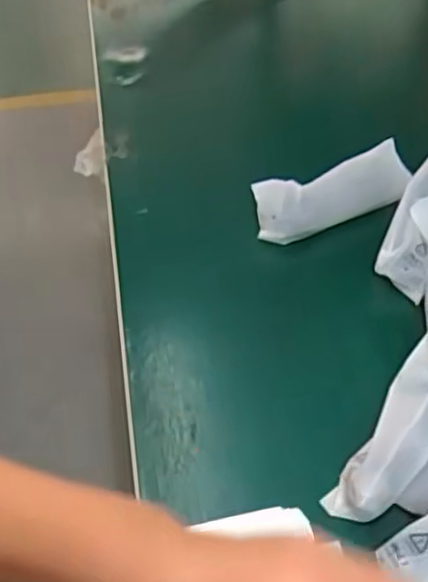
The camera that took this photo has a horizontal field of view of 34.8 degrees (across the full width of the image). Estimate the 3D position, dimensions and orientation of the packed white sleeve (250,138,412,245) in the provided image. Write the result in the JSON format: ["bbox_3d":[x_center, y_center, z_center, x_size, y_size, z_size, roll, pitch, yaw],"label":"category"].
[{"bbox_3d":[0.099,-0.079,0.564,0.138,0.036,0.044,-22,50,-18],"label":"packed white sleeve"}]

